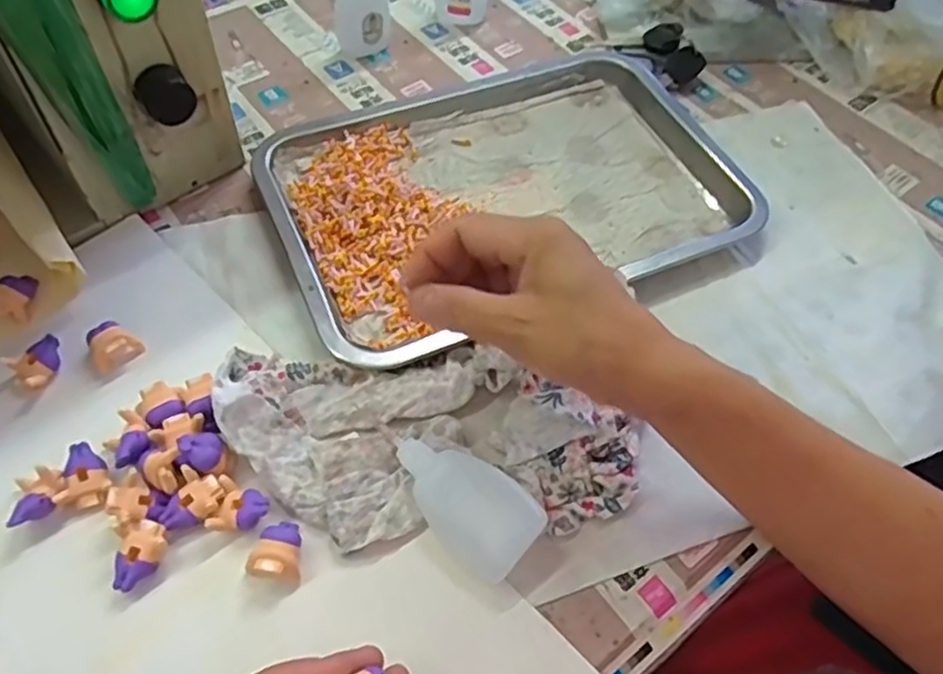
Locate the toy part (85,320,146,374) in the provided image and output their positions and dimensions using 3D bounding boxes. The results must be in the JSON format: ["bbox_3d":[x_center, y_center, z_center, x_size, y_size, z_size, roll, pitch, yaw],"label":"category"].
[{"bbox_3d":[-0.204,0.003,0.398,0.025,0.011,0.024,-29,63,-21],"label":"toy part"}]

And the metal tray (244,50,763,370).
[{"bbox_3d":[0.020,-0.112,0.492,0.312,0.026,0.235,-19,60,-16],"label":"metal tray"}]

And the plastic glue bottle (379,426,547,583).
[{"bbox_3d":[-0.008,0.076,0.354,0.091,0.025,0.042,38,62,19],"label":"plastic glue bottle"}]

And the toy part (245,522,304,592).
[{"bbox_3d":[-0.091,0.105,0.340,0.027,0.014,0.030,24,58,11],"label":"toy part"}]

